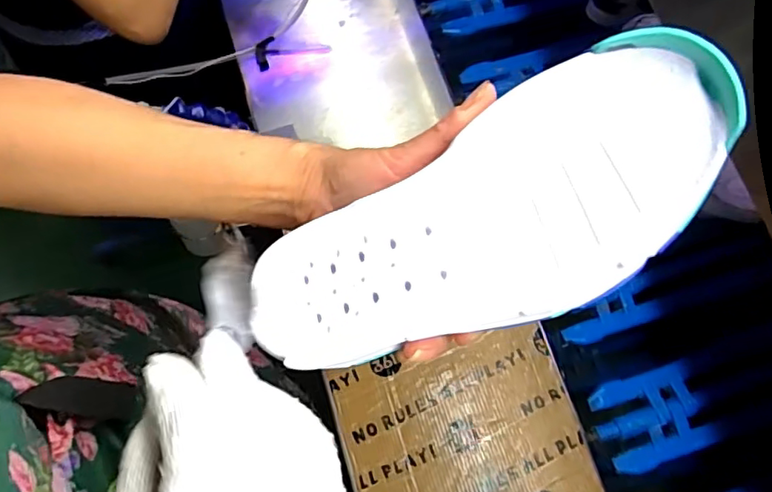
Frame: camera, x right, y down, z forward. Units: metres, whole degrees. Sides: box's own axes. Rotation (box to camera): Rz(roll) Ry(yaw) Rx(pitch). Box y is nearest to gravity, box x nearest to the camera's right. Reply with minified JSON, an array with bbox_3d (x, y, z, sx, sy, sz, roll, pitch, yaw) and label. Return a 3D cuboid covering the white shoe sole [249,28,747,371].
[{"bbox_3d":[0.034,-0.003,0.263,0.236,0.026,0.089,-28,78,27],"label":"white shoe sole"}]

